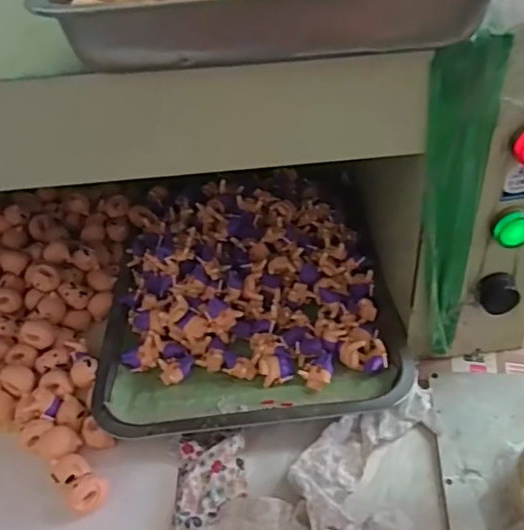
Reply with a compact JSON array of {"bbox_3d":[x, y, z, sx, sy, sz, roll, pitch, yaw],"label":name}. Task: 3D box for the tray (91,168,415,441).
[{"bbox_3d":[-0.016,0.008,0.542,0.266,0.057,0.320,-7,42,-1],"label":"tray"}]

